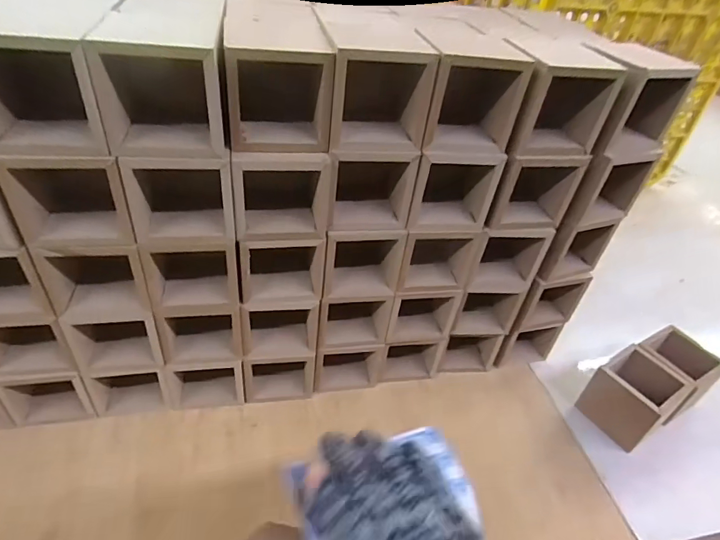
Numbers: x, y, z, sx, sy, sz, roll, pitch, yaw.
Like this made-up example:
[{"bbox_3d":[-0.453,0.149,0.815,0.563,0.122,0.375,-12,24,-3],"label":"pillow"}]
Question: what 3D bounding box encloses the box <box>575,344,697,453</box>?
[{"bbox_3d":[0.258,0.121,0.432,0.068,0.063,0.060,-20,46,-31],"label":"box"}]

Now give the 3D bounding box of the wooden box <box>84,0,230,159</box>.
[{"bbox_3d":[-0.114,-0.133,0.290,0.068,0.075,0.131,-2,40,-11],"label":"wooden box"}]

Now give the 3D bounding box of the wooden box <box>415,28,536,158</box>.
[{"bbox_3d":[0.074,-0.123,0.316,0.063,0.066,0.073,3,39,-5],"label":"wooden box"}]

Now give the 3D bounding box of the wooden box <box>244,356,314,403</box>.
[{"bbox_3d":[-0.076,0.089,0.422,0.061,0.052,0.040,-3,39,-14],"label":"wooden box"}]

